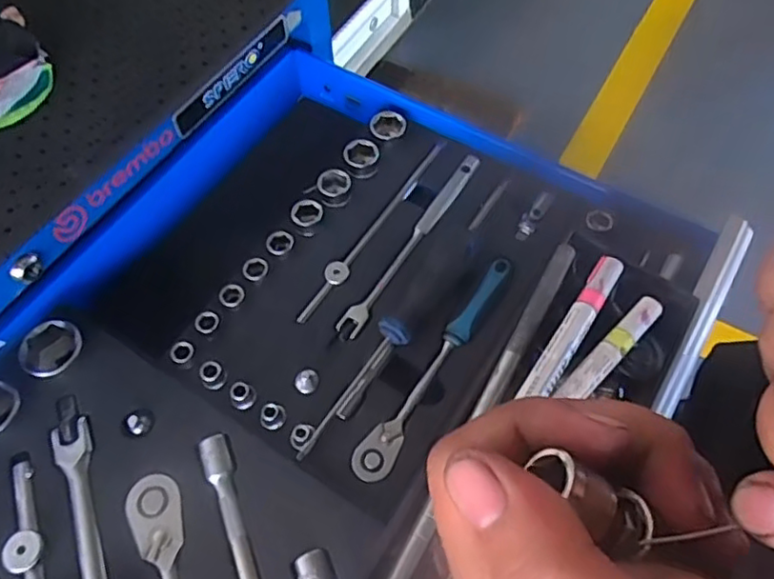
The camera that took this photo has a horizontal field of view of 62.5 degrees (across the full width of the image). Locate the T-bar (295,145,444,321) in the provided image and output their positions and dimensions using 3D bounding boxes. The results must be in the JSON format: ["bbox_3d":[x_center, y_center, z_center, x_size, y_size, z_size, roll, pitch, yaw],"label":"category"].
[{"bbox_3d":[-0.009,-0.050,0.493,0.016,0.012,0.194,29,65,17],"label":"T-bar"}]

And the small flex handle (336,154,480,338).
[{"bbox_3d":[0.021,-0.038,0.488,0.016,0.012,0.183,29,66,17],"label":"small flex handle"}]

